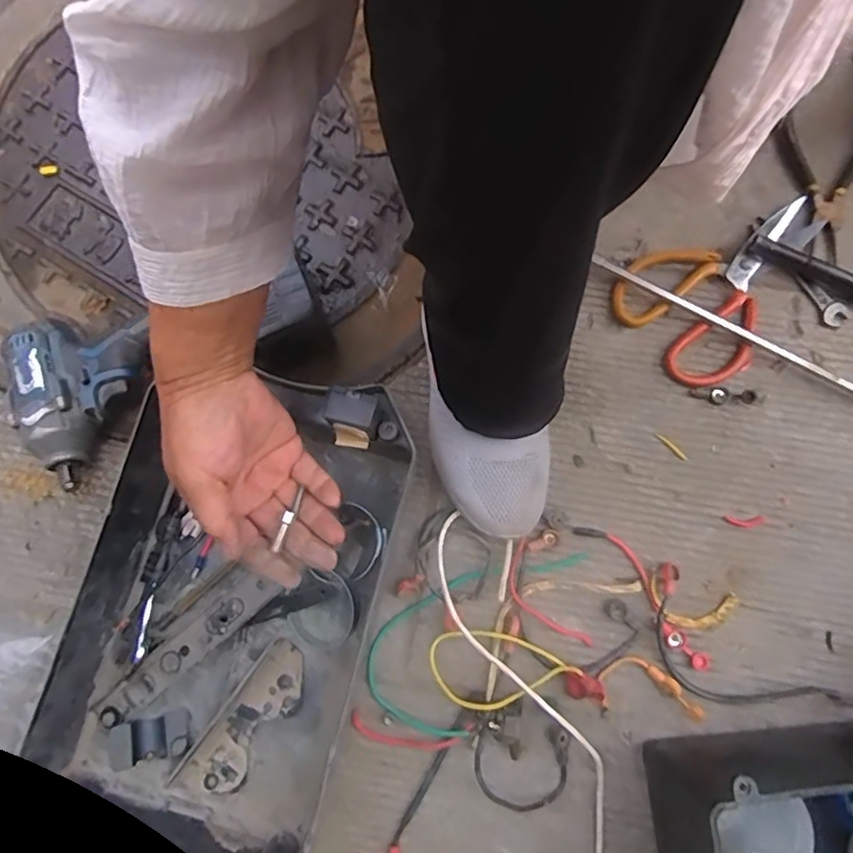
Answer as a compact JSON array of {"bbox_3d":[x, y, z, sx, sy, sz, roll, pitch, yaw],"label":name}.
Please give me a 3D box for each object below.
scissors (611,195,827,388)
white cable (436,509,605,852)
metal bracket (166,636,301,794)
[{"bbox_3d":[0.286,-0.138,0.565,0.206,0.019,0.134,-38,80,-7],"label":"scissors"},{"bbox_3d":[0.087,0.229,0.496,0.063,0.032,0.334,-24,78,-4],"label":"white cable"},{"bbox_3d":[-0.147,0.243,0.489,0.048,0.022,0.134,36,81,8],"label":"metal bracket"}]

